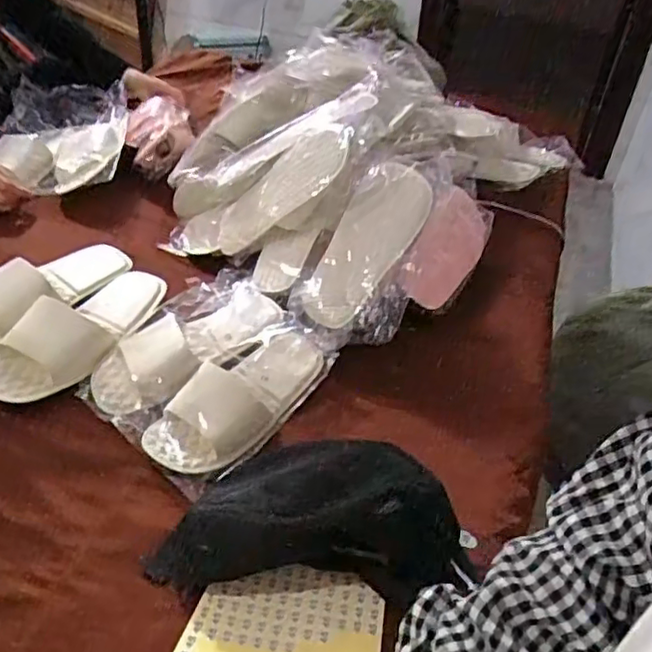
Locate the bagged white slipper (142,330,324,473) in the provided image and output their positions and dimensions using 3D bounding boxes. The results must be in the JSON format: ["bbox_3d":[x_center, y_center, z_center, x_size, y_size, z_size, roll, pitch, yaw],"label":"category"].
[{"bbox_3d":[-0.098,0.083,0.752,0.097,0.049,0.226,30,47,26],"label":"bagged white slipper"}]

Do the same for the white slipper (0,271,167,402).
[{"bbox_3d":[-0.312,0.000,0.818,0.108,0.067,0.260,24,45,21],"label":"white slipper"}]

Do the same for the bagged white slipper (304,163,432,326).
[{"bbox_3d":[0.057,-0.106,0.852,0.094,0.065,0.239,27,73,20],"label":"bagged white slipper"}]

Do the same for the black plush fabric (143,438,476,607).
[{"bbox_3d":[-0.020,0.190,0.631,0.291,0.053,0.152,-2,42,-8],"label":"black plush fabric"}]

